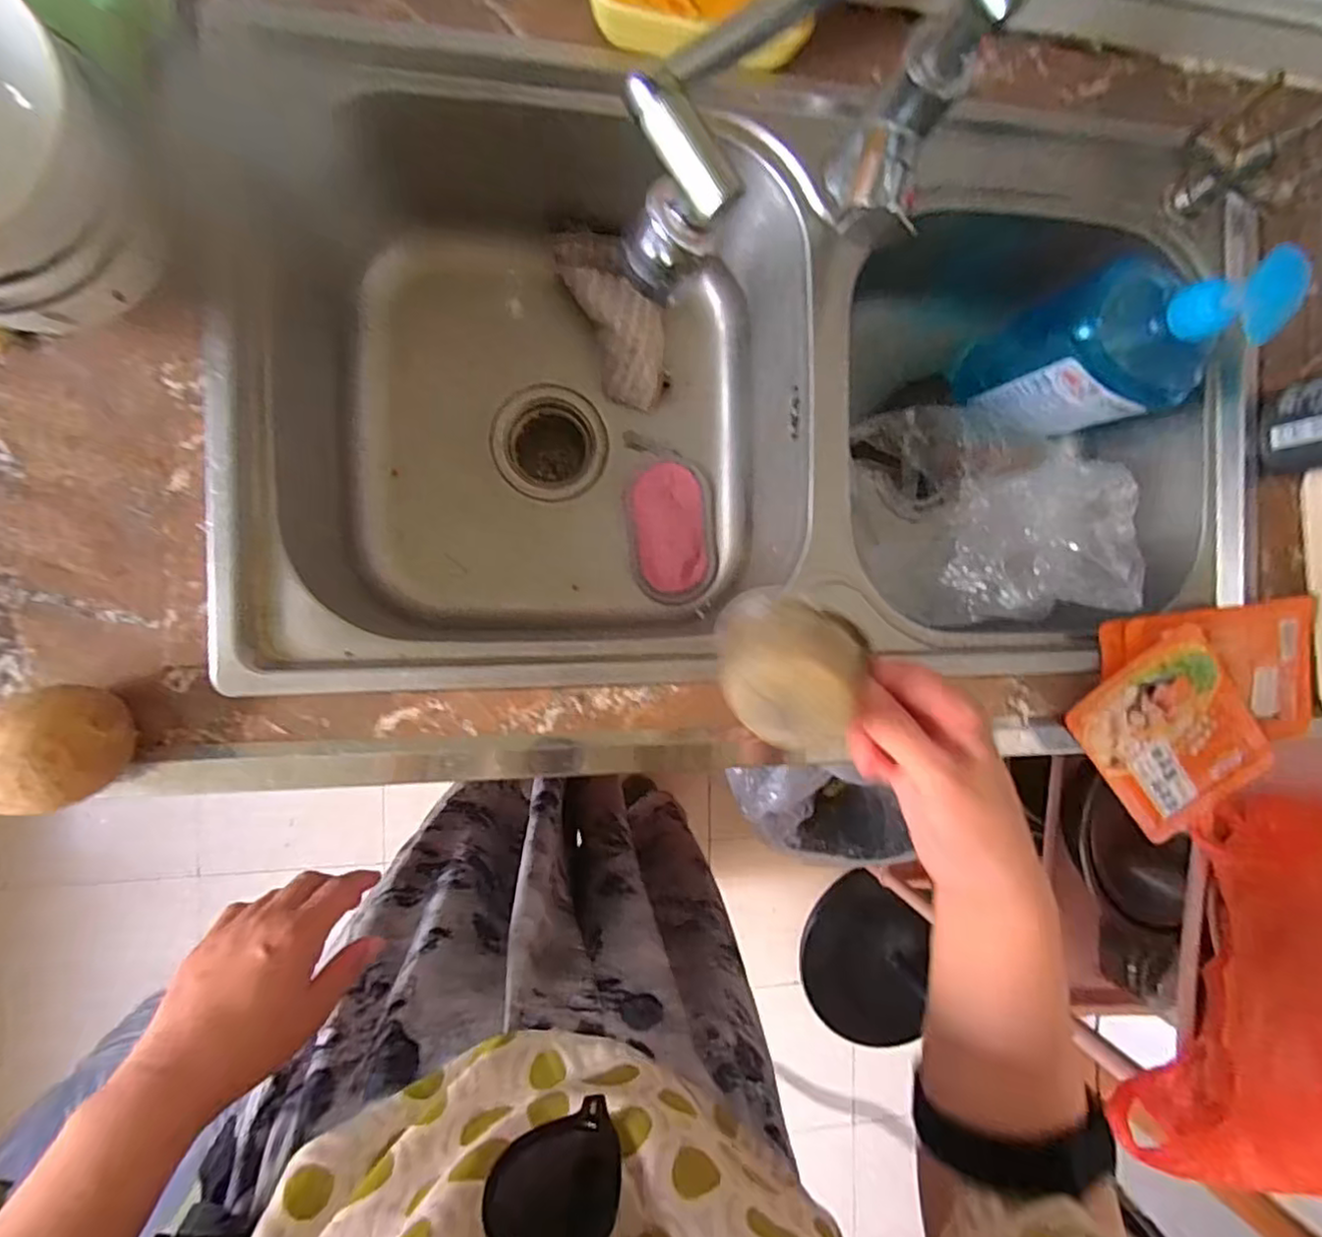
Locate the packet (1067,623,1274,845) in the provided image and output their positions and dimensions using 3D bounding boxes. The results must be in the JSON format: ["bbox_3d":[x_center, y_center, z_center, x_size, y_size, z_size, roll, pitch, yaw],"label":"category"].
[{"bbox_3d":[0.419,0.101,0.525,0.124,0.012,0.178,-38,106,6],"label":"packet"}]

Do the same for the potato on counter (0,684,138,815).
[{"bbox_3d":[-0.343,0.072,0.362,0.072,0.061,0.064,-6,93,-11],"label":"potato on counter"}]

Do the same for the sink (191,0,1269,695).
[{"bbox_3d":[0.085,-0.153,0.576,0.763,0.260,0.392,1,91,-11],"label":"sink"}]

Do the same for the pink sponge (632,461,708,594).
[{"bbox_3d":[0.010,-0.089,0.626,0.062,0.022,0.123,-6,90,-9],"label":"pink sponge"}]

